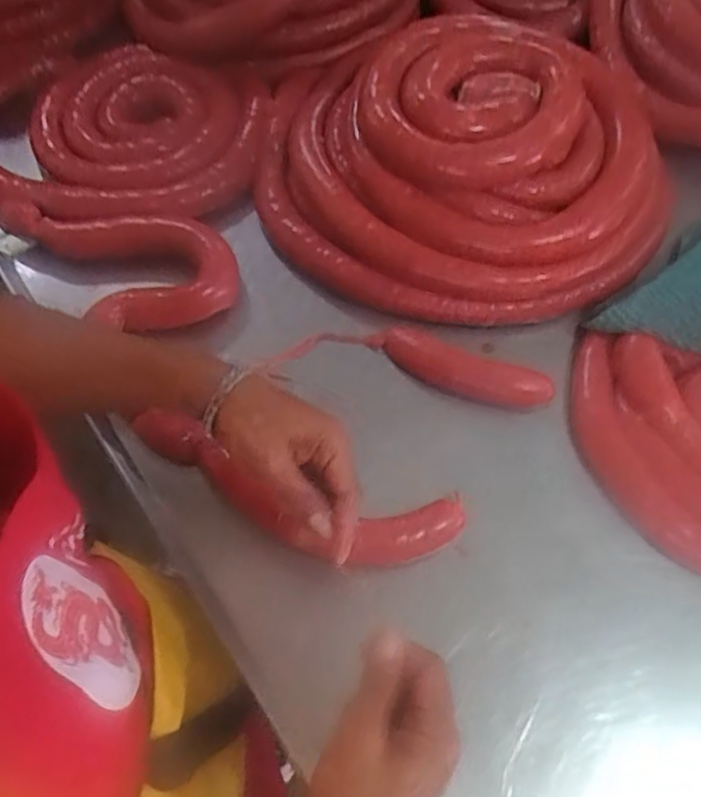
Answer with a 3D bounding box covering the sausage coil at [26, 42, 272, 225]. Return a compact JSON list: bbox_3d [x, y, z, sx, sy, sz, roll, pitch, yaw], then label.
[{"bbox_3d":[-0.217,-0.289,0.741,0.237,0.033,0.250,0,66,1],"label":"sausage coil"}]

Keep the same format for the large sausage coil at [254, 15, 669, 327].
[{"bbox_3d":[0.107,-0.251,0.687,0.401,0.129,0.334,-5,64,-3],"label":"large sausage coil"}]

